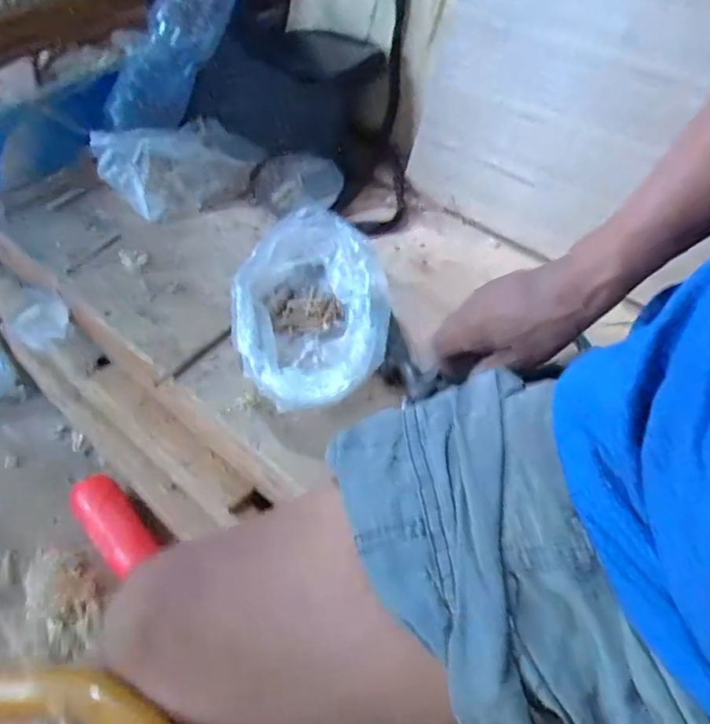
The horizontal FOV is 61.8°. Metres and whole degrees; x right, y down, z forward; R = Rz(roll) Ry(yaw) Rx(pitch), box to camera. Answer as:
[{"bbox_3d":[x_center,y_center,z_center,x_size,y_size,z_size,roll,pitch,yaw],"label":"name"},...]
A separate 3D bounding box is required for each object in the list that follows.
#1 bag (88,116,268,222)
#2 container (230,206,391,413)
[{"bbox_3d":[-0.184,-0.216,0.645,0.172,0.059,0.089,-21,54,-19],"label":"bag"},{"bbox_3d":[-0.038,-0.041,0.503,0.124,0.067,0.178,-1,50,-3],"label":"container"}]

